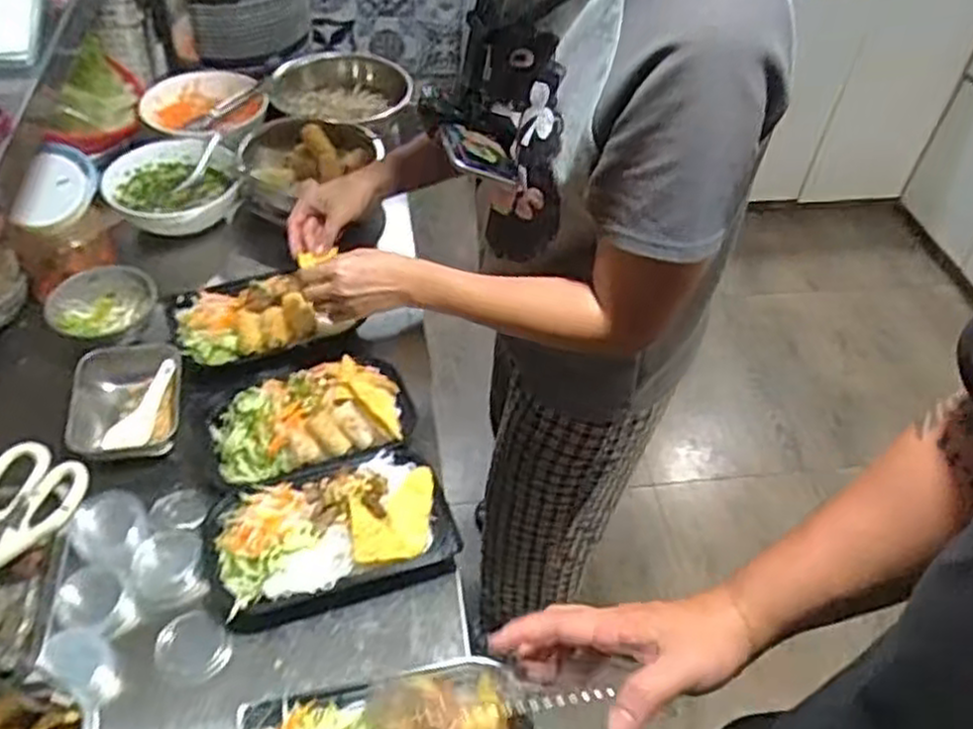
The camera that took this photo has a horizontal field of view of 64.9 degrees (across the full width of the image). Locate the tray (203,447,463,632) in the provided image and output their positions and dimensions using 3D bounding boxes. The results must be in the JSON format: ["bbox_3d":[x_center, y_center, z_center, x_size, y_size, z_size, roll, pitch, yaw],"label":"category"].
[{"bbox_3d":[-0.147,0.158,0.718,0.224,0.050,0.136,-16,54,-12],"label":"tray"}]

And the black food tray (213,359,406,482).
[{"bbox_3d":[-0.185,0.057,0.800,0.206,0.042,0.129,-17,54,-14],"label":"black food tray"}]

